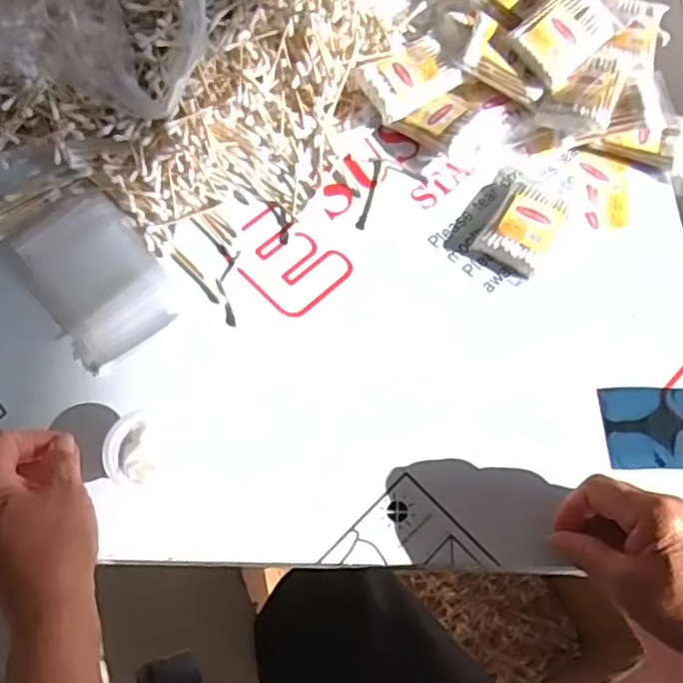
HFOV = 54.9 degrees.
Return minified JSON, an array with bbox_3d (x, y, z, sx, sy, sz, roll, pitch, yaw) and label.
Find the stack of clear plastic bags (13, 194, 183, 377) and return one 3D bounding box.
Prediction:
[{"bbox_3d":[-0.186,-0.051,0.506,0.085,0.012,0.134,-32,69,-14],"label":"stack of clear plastic bags"}]

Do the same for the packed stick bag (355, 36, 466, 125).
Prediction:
[{"bbox_3d":[0.058,-0.222,0.553,0.077,0.012,0.054,-28,83,-8],"label":"packed stick bag"}]

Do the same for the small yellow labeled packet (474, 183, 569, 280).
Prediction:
[{"bbox_3d":[0.147,-0.093,0.523,0.049,0.019,0.079,31,68,13],"label":"small yellow labeled packet"}]

